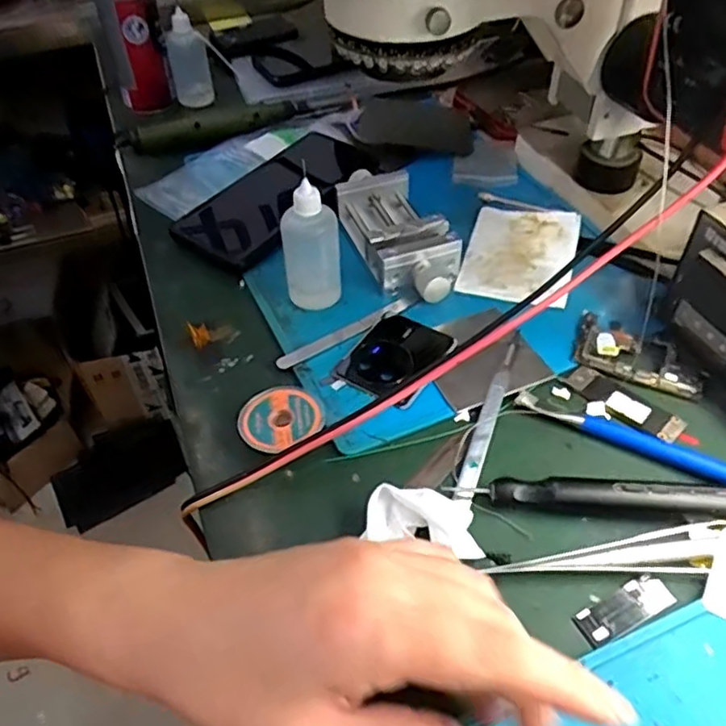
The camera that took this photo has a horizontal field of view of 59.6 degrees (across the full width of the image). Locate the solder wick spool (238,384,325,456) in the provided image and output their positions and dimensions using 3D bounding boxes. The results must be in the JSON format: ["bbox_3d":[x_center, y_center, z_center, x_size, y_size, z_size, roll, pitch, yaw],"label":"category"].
[{"bbox_3d":[-0.044,0.032,0.344,0.044,0.012,0.041,-2,46,2],"label":"solder wick spool"}]

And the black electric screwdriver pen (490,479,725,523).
[{"bbox_3d":[0.124,0.066,0.301,0.121,0.013,0.016,2,47,6],"label":"black electric screwdriver pen"}]

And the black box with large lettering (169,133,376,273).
[{"bbox_3d":[-0.064,-0.134,0.501,0.076,0.017,0.170,27,54,26],"label":"black box with large lettering"}]

